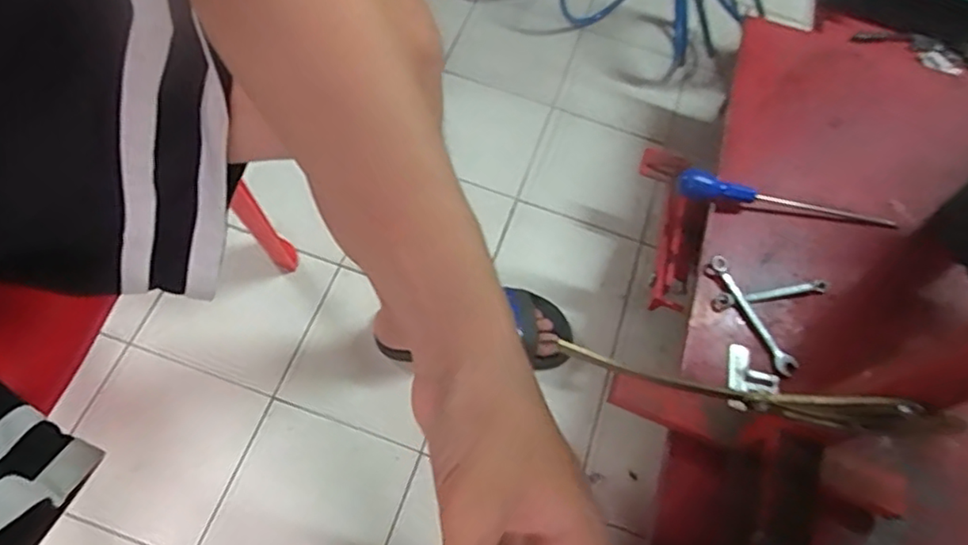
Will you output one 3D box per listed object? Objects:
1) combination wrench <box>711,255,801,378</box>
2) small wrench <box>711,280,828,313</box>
[{"bbox_3d":[0.299,0.046,0.679,0.019,0.014,0.147,-22,69,-15],"label":"combination wrench"},{"bbox_3d":[0.328,0.025,0.696,0.139,0.008,0.019,-8,66,-9],"label":"small wrench"}]

